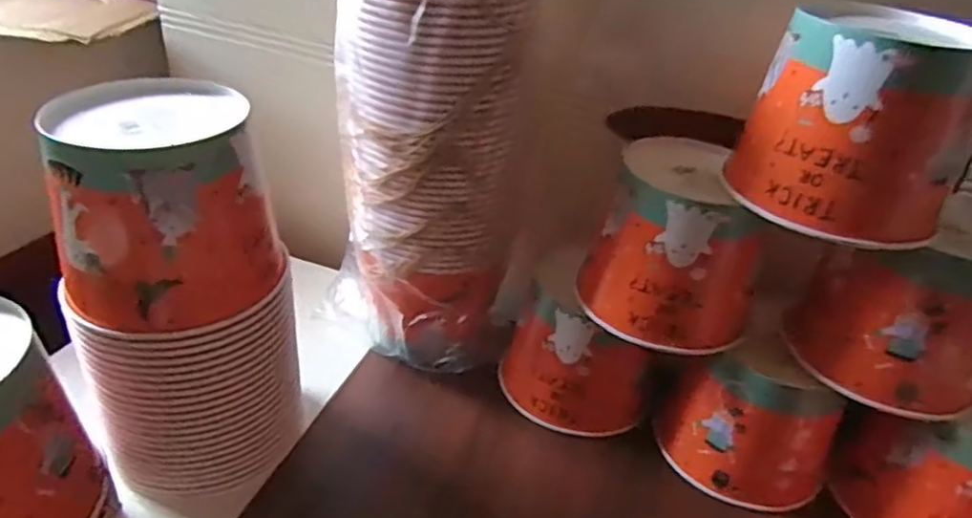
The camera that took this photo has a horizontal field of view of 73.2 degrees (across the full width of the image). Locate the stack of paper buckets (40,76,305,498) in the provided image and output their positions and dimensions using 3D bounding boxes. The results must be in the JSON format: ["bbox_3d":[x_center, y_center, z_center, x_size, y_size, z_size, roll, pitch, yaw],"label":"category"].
[{"bbox_3d":[-0.233,0.030,0.514,0.151,0.295,0.139,-7,35,-21],"label":"stack of paper buckets"}]

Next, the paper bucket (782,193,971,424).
[{"bbox_3d":[0.333,0.029,0.520,0.137,0.133,0.124,12,33,9],"label":"paper bucket"}]

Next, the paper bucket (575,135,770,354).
[{"bbox_3d":[0.168,-0.017,0.571,0.147,0.136,0.137,15,34,12],"label":"paper bucket"}]

